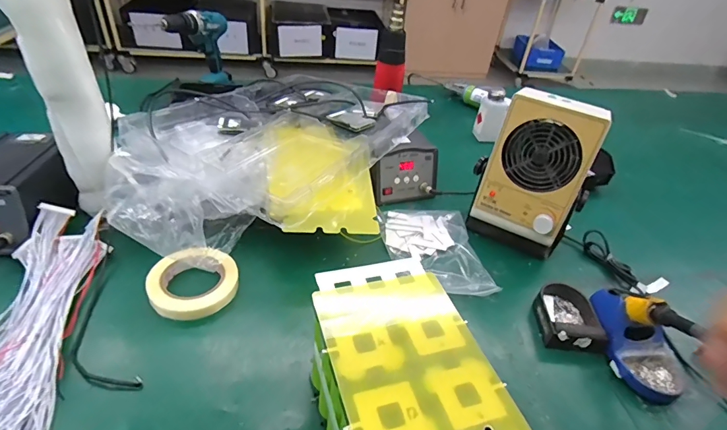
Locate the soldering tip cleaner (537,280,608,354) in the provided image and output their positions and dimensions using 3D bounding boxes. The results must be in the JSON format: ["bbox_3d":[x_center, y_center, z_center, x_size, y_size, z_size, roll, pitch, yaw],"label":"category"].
[{"bbox_3d":[0.294,0.145,0.595,0.080,0.027,0.103,8,38,1],"label":"soldering tip cleaner"}]

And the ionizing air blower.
[{"bbox_3d":[0.283,-0.063,0.682,0.163,0.245,0.115,21,40,17],"label":"ionizing air blower"}]

